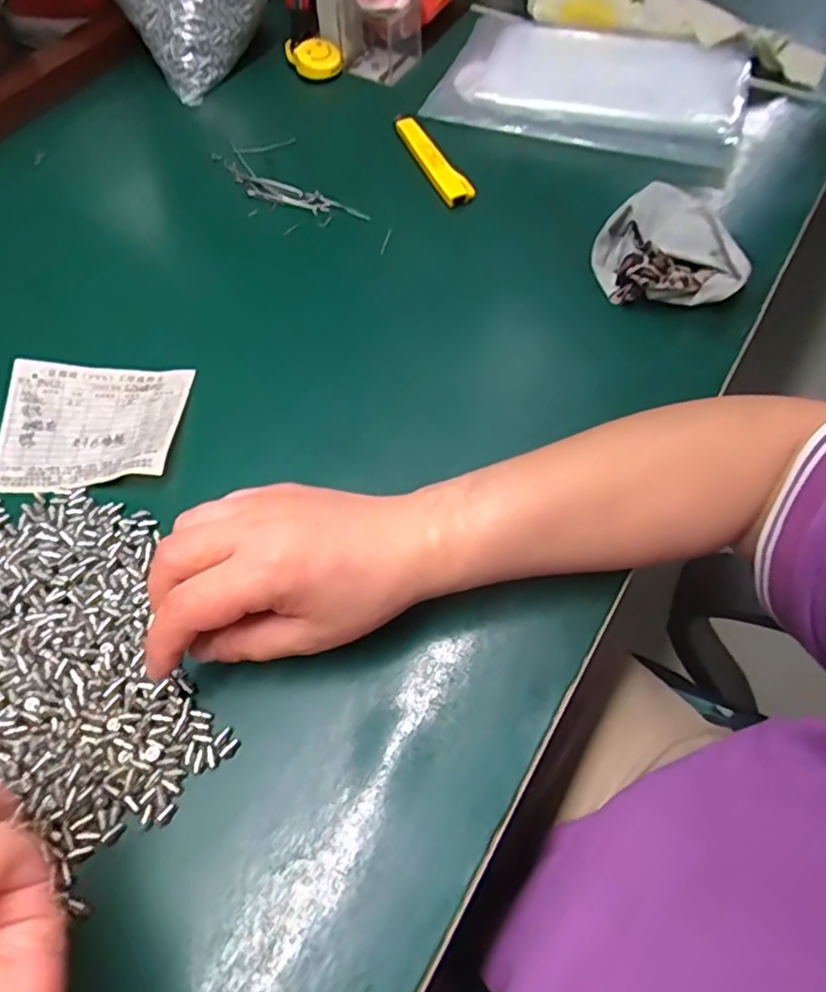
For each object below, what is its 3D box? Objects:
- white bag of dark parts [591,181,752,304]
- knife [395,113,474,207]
[{"bbox_3d":[0.178,-0.177,0.449,0.092,0.035,0.102,-1,59,0],"label":"white bag of dark parts"},{"bbox_3d":[0.012,-0.277,0.525,0.022,0.019,0.129,-23,62,-13],"label":"knife"}]

